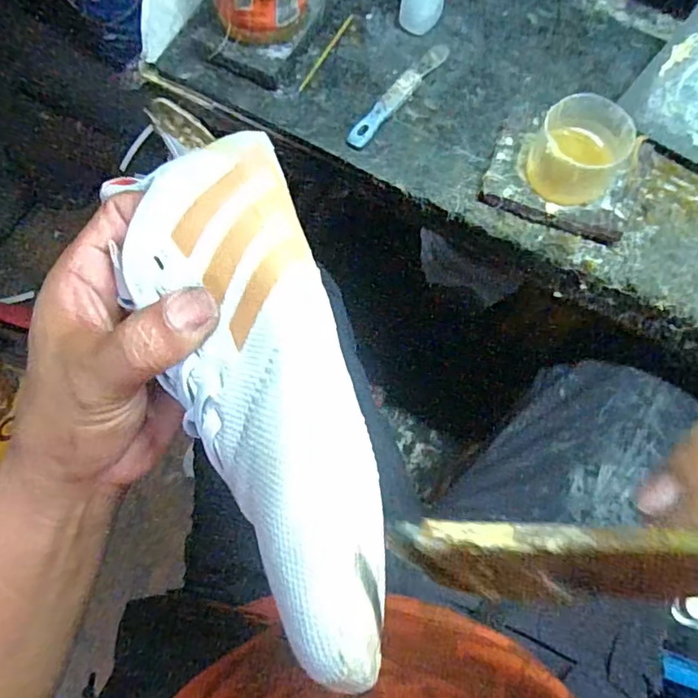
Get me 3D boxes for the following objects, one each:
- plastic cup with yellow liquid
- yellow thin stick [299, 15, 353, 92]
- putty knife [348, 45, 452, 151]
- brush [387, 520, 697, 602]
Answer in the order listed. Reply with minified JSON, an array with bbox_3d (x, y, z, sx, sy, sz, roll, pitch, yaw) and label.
[{"bbox_3d":[0.175,-0.150,0.421,0.063,0.054,0.070,29,78,8],"label":"plastic cup with yellow liquid"},{"bbox_3d":[-0.020,-0.270,0.497,0.005,0.004,0.095,29,78,8],"label":"yellow thin stick"},{"bbox_3d":[0.045,-0.226,0.481,0.018,0.011,0.136,37,79,10],"label":"putty knife"},{"bbox_3d":[0.073,0.043,0.104,0.138,0.008,0.016,-8,73,29],"label":"brush"}]

